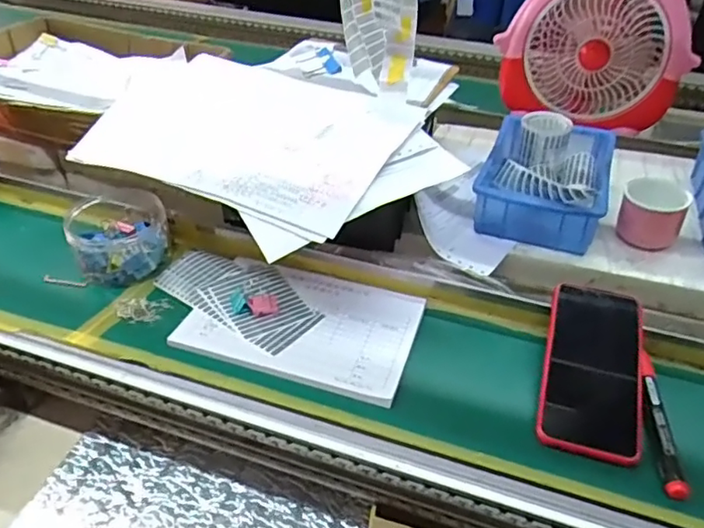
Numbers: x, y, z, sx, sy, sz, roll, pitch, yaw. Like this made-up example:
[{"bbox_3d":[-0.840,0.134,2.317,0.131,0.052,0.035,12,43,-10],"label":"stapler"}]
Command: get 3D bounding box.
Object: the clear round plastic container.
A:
[{"bbox_3d":[-0.246,-0.038,0.628,0.093,0.055,0.114,-13,41,-20],"label":"clear round plastic container"}]

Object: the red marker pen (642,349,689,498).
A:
[{"bbox_3d":[0.246,0.124,0.475,0.016,0.017,0.133,8,38,6],"label":"red marker pen"}]

